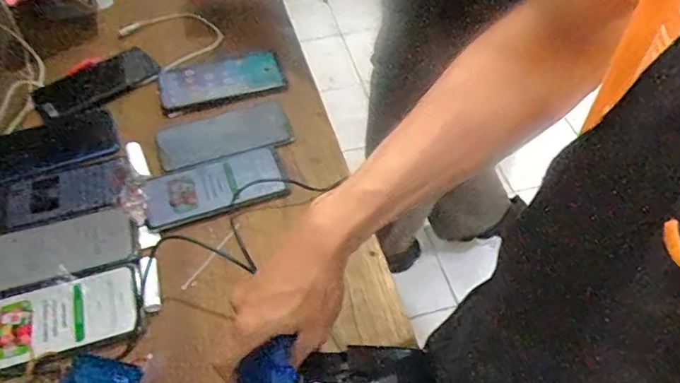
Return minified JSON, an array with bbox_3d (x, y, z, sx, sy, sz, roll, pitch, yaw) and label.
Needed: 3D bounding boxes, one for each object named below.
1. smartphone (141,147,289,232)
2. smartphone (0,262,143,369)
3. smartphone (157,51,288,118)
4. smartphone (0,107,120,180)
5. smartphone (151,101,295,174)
[{"bbox_3d":[-0.147,-0.009,0.622,0.157,0.013,0.077,-18,54,-12],"label":"smartphone"},{"bbox_3d":[-0.281,0.123,0.529,0.159,0.014,0.075,-16,54,-10],"label":"smartphone"},{"bbox_3d":[-0.166,-0.159,0.745,0.169,0.008,0.088,-17,54,-10],"label":"smartphone"},{"bbox_3d":[-0.373,-0.061,0.690,0.157,0.011,0.093,-18,51,-21],"label":"smartphone"},{"bbox_3d":[-0.149,-0.076,0.683,0.164,0.005,0.082,-17,54,-11],"label":"smartphone"}]

